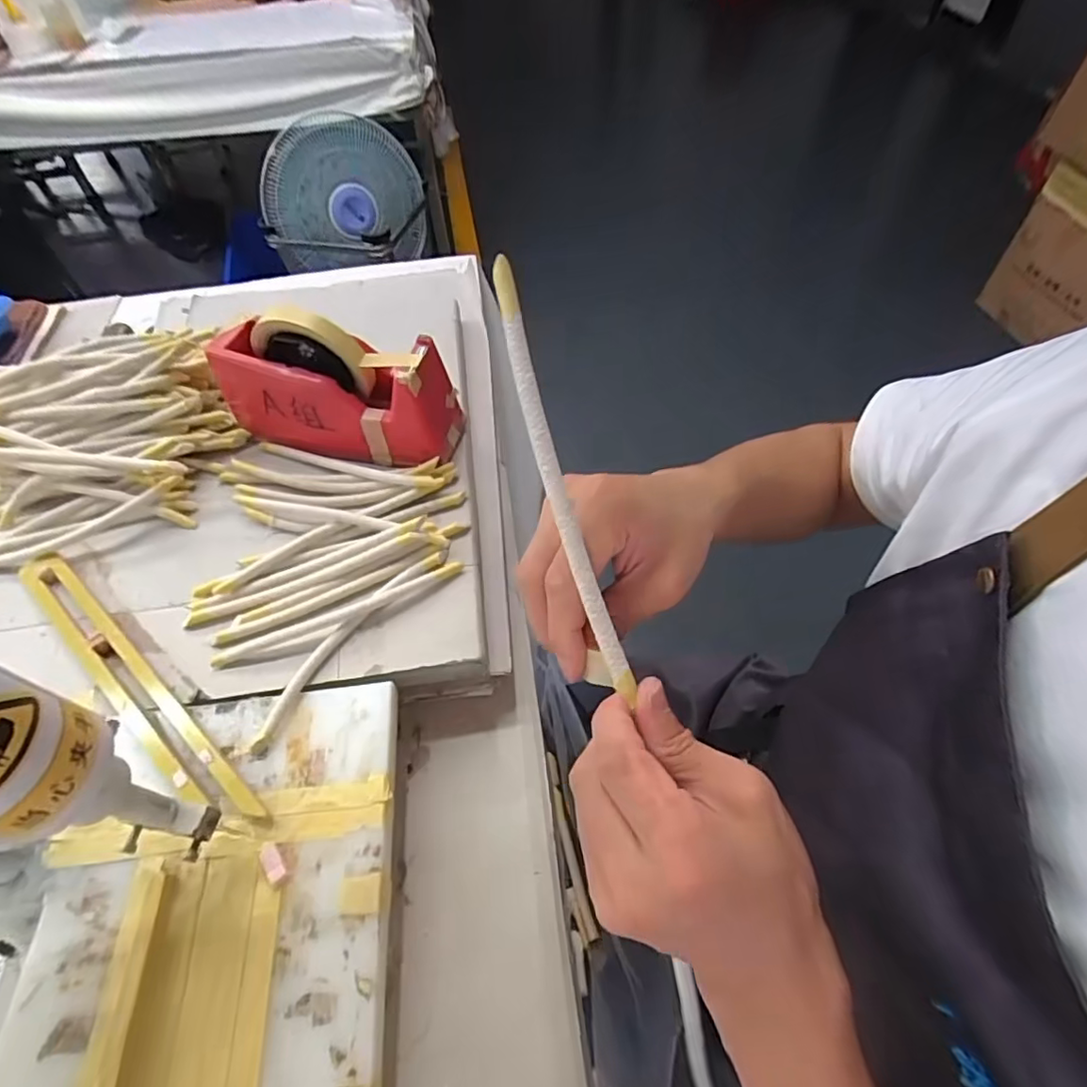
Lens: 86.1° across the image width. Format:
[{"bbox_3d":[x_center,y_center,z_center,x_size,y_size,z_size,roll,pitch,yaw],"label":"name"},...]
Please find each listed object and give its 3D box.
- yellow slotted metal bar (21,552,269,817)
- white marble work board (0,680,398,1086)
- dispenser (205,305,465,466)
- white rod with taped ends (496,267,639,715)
[{"bbox_3d":[-0.303,0.093,0.416,0.309,0.013,0.032,34,63,24],"label":"yellow slotted metal bar"},{"bbox_3d":[-0.189,0.230,0.323,0.200,0.013,0.299,-5,55,-3],"label":"white marble work board"},{"bbox_3d":[-0.181,-0.140,0.503,0.202,0.113,0.069,9,55,9],"label":"dispenser"},{"bbox_3d":[0.006,-0.029,0.257,0.015,0.008,0.195,-17,90,-11],"label":"white rod with taped ends"}]

